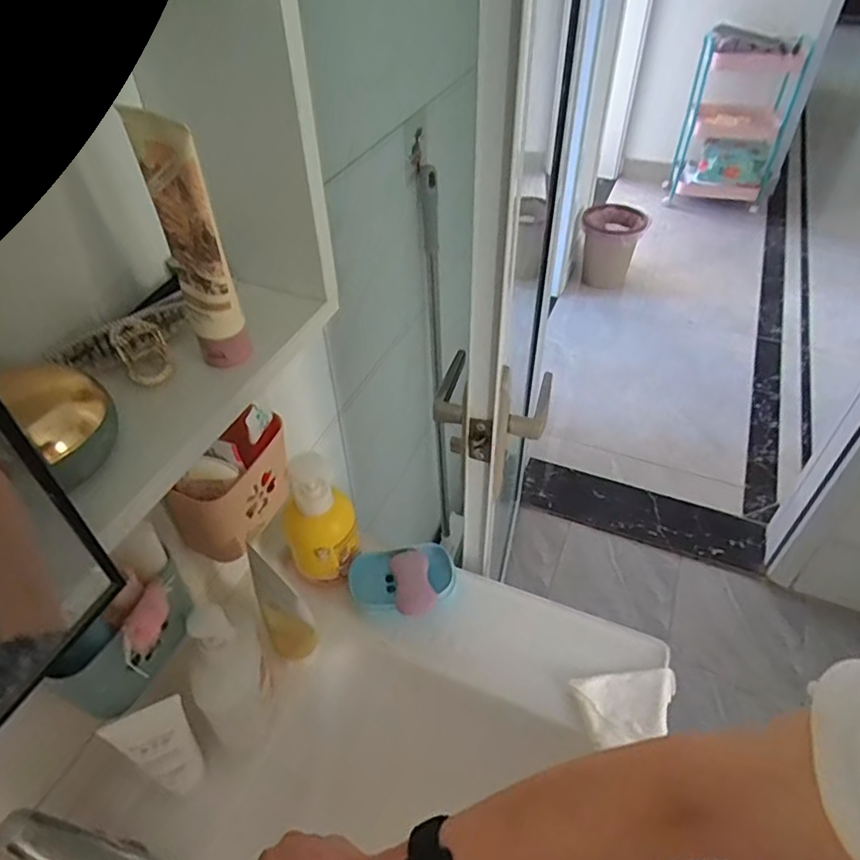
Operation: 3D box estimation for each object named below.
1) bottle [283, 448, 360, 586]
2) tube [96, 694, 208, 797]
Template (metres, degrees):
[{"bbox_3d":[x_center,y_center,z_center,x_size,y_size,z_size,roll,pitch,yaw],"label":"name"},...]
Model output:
[{"bbox_3d":[-0.119,0.100,0.656,0.077,0.151,0.062,-15,47,-13],"label":"bottle"},{"bbox_3d":[-0.219,0.270,0.510,0.056,0.135,0.029,-24,50,-20],"label":"tube"}]

